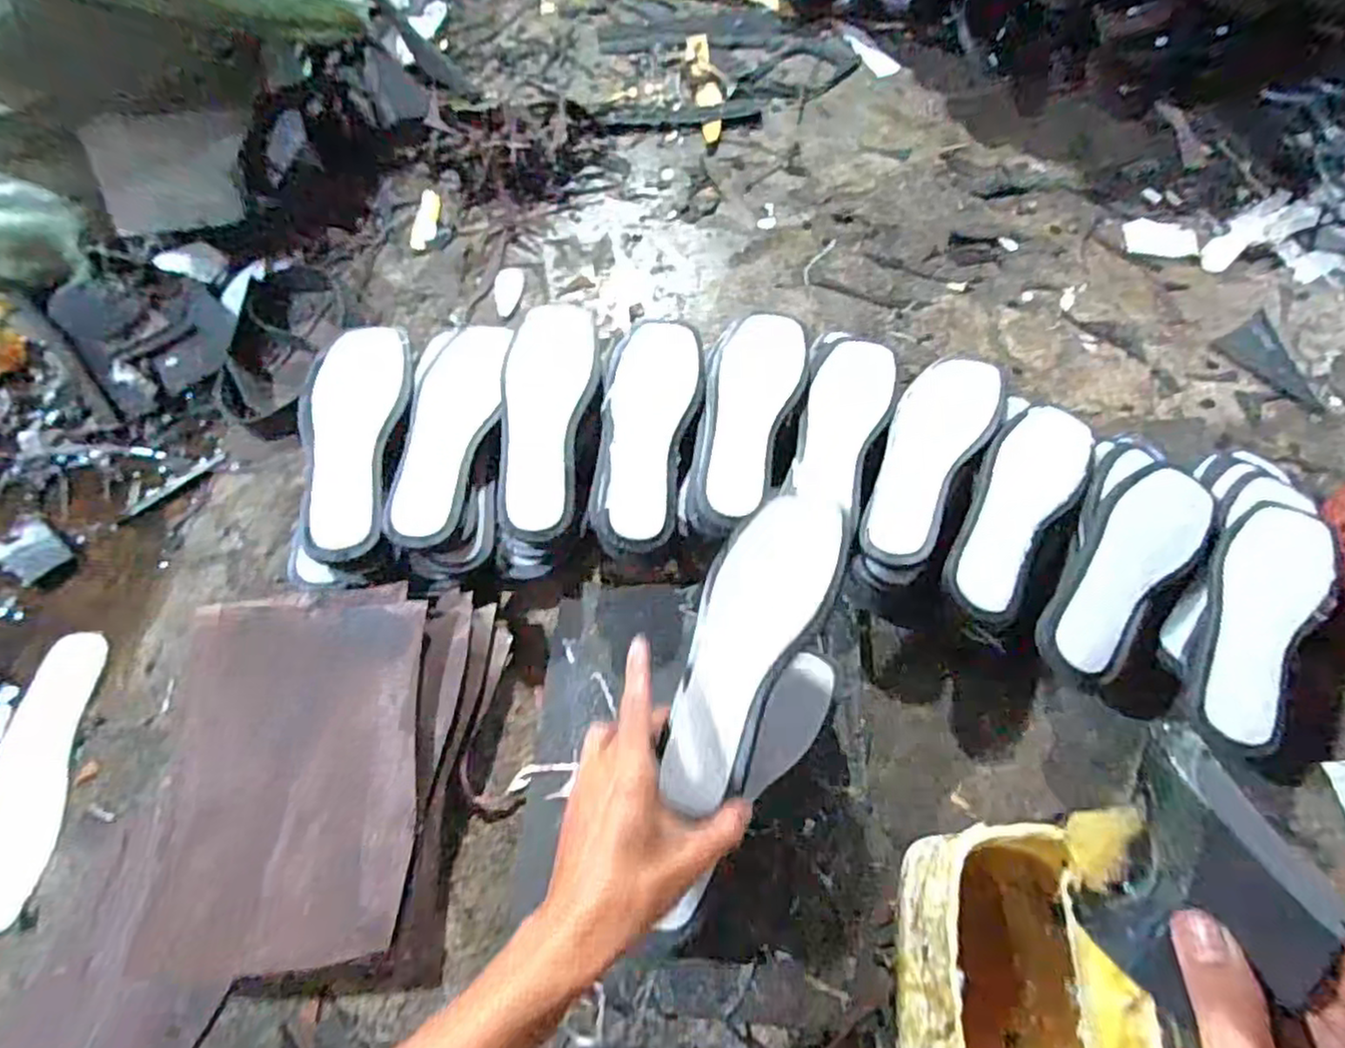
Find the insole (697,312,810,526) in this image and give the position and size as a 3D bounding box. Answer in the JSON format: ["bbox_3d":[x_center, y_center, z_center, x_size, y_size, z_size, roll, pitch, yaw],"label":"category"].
[{"bbox_3d":[0.071,-0.105,0.618,0.081,0.017,0.228,12,68,5],"label":"insole"}]

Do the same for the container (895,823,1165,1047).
[{"bbox_3d":[0.212,0.306,0.432,0.113,0.127,0.202,4,68,2],"label":"container"}]

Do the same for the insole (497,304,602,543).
[{"bbox_3d":[-0.114,-0.099,0.606,0.078,0.015,0.235,4,68,2],"label":"insole"}]

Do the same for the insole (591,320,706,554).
[{"bbox_3d":[-0.024,-0.087,0.604,0.082,0.011,0.226,8,68,4],"label":"insole"}]

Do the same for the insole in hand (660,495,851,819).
[{"bbox_3d":[0.051,0.079,0.463,0.078,0.031,0.216,23,78,9],"label":"insole in hand"}]

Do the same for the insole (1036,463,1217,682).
[{"bbox_3d":[0.374,0.032,0.560,0.081,0.022,0.219,42,74,15],"label":"insole"}]

